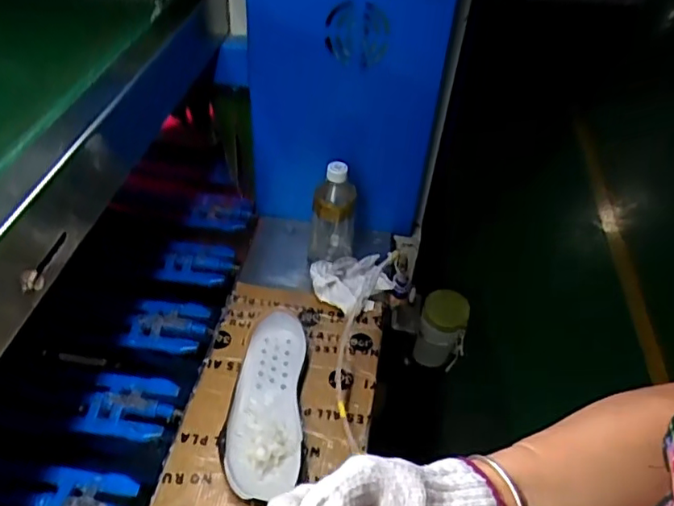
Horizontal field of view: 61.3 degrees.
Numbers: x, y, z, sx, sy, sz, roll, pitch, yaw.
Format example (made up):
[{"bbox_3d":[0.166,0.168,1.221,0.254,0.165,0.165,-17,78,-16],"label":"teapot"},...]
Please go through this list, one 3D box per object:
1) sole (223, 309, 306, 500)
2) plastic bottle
[{"bbox_3d":[-0.086,0.182,0.710,0.090,0.036,0.256,2,45,-3],"label":"sole"},{"bbox_3d":[-0.005,-0.065,0.828,0.067,0.164,0.063,3,45,-1],"label":"plastic bottle"}]

